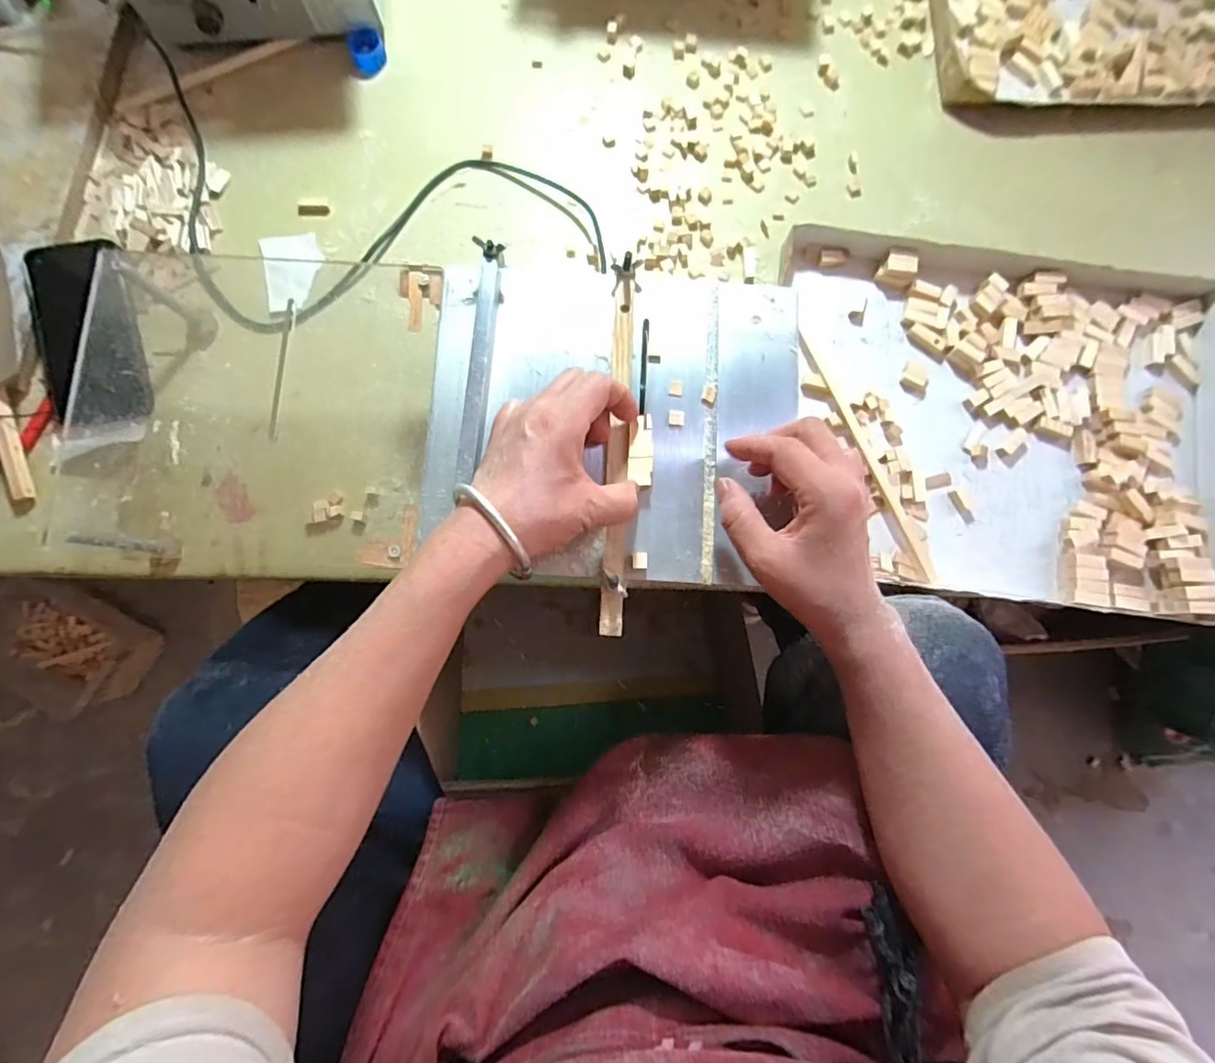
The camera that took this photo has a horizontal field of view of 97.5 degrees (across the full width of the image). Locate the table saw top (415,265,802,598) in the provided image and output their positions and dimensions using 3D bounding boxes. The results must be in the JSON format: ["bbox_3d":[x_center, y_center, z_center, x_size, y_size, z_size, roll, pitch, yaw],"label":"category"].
[{"bbox_3d":[0.004,-0.079,0.377,0.257,0.022,0.223,3,82,-1],"label":"table saw top"}]

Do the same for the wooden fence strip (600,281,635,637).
[{"bbox_3d":[0.008,-0.056,0.373,0.016,0.010,0.252,3,82,-1],"label":"wooden fence strip"}]

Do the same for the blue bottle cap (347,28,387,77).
[{"bbox_3d":[-0.231,-0.462,0.514,0.033,0.015,0.035,0,82,-1],"label":"blue bottle cap"}]

